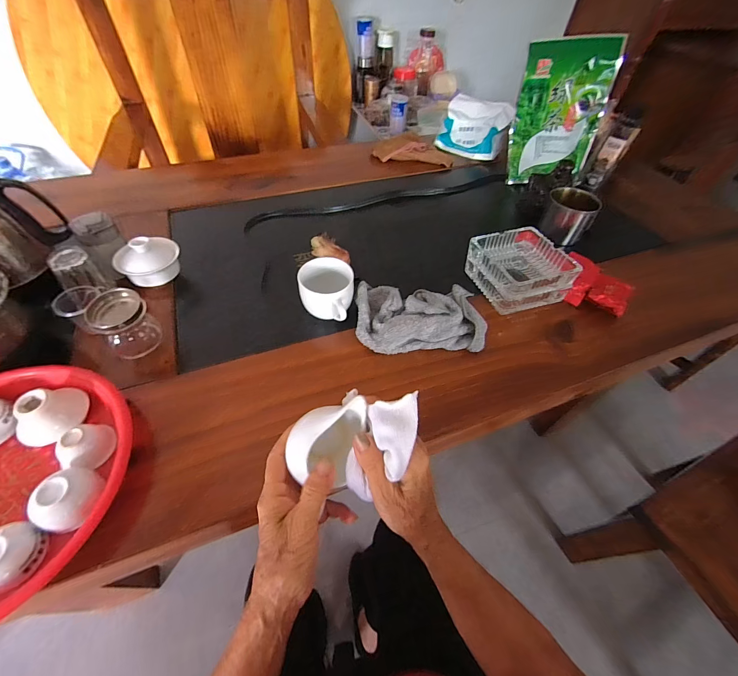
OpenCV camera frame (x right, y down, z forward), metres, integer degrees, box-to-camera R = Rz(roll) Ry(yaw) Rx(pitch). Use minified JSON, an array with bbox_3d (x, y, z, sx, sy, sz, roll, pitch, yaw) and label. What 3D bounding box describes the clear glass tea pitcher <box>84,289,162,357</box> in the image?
[{"bbox_3d":[-0.311,-0.017,0.431,0.063,0.068,0.055,-37,62,-27],"label":"clear glass tea pitcher"}]

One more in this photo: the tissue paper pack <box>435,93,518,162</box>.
[{"bbox_3d":[0.261,-0.516,0.831,0.161,0.120,0.060,29,31,24],"label":"tissue paper pack"}]

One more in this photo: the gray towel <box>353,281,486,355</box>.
[{"bbox_3d":[0.072,-0.035,0.477,0.174,0.049,0.109,0,52,-3],"label":"gray towel"}]

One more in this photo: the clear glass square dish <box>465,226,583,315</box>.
[{"bbox_3d":[0.230,-0.106,0.526,0.118,0.070,0.125,-17,55,-16],"label":"clear glass square dish"}]

